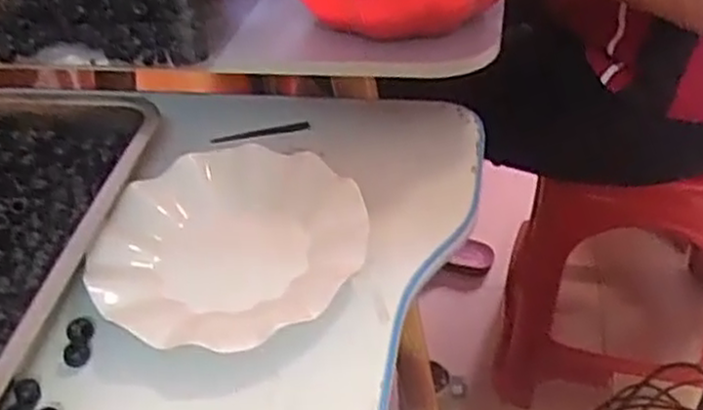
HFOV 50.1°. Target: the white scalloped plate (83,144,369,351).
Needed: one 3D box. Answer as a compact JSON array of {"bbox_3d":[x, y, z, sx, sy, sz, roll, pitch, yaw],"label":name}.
[{"bbox_3d":[-0.081,0.019,0.506,0.174,0.026,0.165,0,46,0],"label":"white scalloped plate"}]

